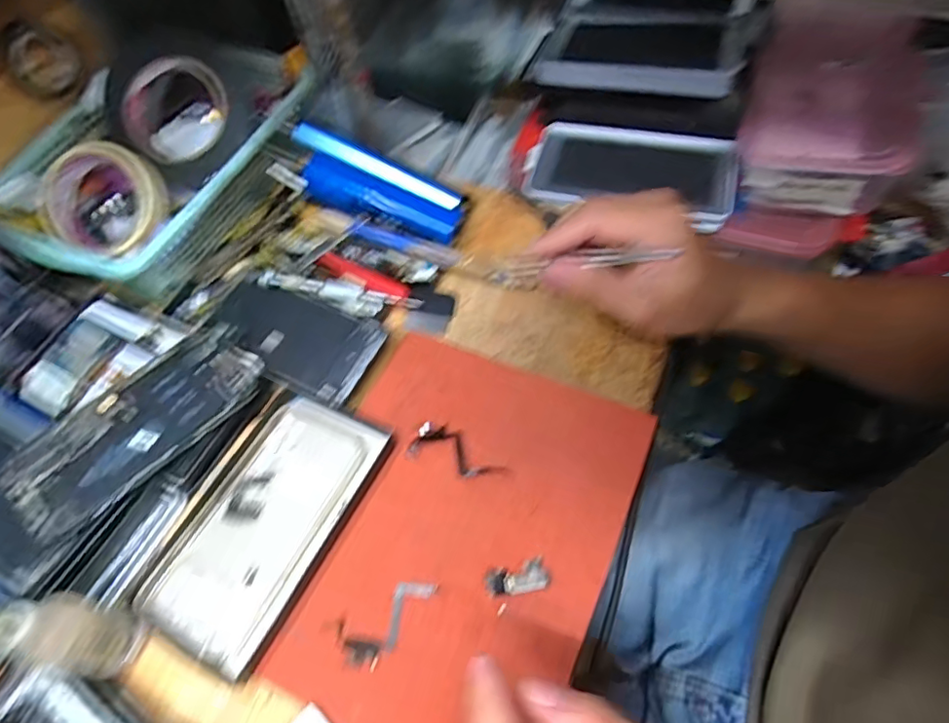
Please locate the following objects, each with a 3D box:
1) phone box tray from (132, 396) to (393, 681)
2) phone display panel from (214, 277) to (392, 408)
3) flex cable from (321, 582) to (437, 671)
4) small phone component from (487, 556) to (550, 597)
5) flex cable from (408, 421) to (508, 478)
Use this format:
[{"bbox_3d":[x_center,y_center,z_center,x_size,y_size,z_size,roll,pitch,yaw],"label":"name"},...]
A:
[{"bbox_3d":[-0.142,0.108,0.393,0.096,0.015,0.174,23,64,17],"label":"phone box tray"},{"bbox_3d":[-0.146,-0.022,0.449,0.146,0.009,0.067,23,70,15],"label":"phone display panel"},{"bbox_3d":[-0.055,0.154,0.348,0.065,0.004,0.037,-39,64,-16],"label":"flex cable"},{"bbox_3d":[0.026,0.134,0.351,0.038,0.004,0.018,-14,60,-3],"label":"small phone component"},{"bbox_3d":[-0.014,0.066,0.393,0.069,0.004,0.031,25,63,26],"label":"flex cable"}]

